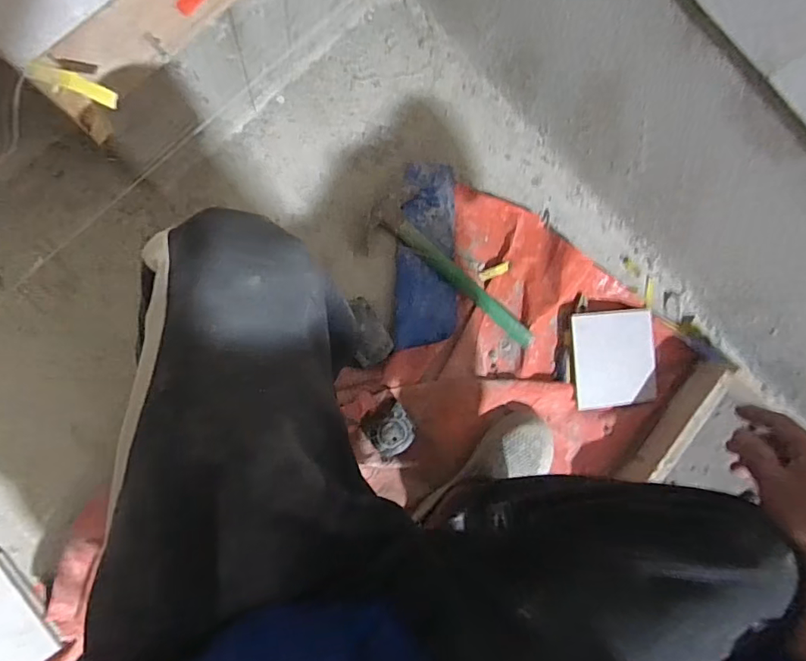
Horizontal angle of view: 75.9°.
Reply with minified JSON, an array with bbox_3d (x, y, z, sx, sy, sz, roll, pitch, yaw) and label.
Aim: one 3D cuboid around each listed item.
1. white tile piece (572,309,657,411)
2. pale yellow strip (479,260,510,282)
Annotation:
[{"bbox_3d":[0.351,0.047,0.855,0.142,0.016,0.156,-5,86,-7],"label":"white tile piece"},{"bbox_3d":[0.149,-0.095,0.838,0.052,0.008,0.016,-24,89,10],"label":"pale yellow strip"}]

